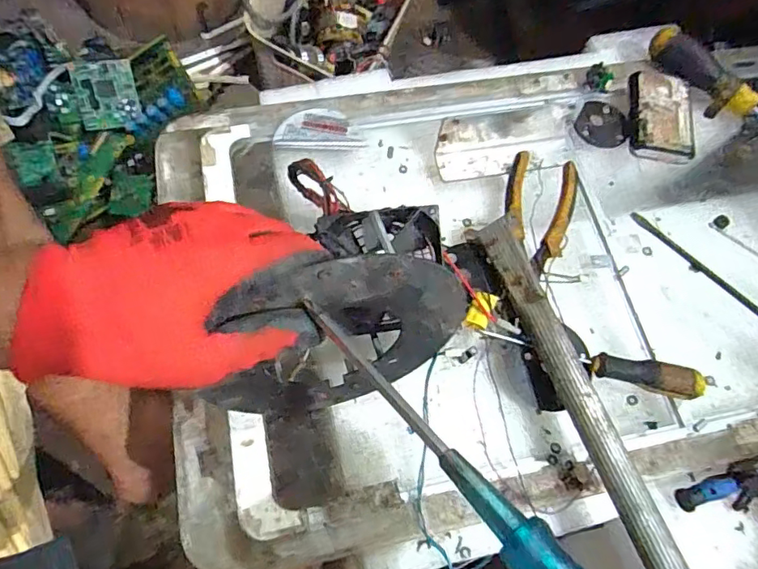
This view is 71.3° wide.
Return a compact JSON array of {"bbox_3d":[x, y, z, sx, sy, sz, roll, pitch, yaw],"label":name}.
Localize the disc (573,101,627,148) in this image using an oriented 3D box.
[{"bbox_3d":[0.222,-0.161,0.530,0.047,0.011,0.051,1,66,-2],"label":"disc"}]

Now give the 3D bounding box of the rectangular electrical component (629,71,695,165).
[{"bbox_3d":[0.278,-0.167,0.520,0.061,0.020,0.092,13,66,3],"label":"rectangular electrical component"}]

